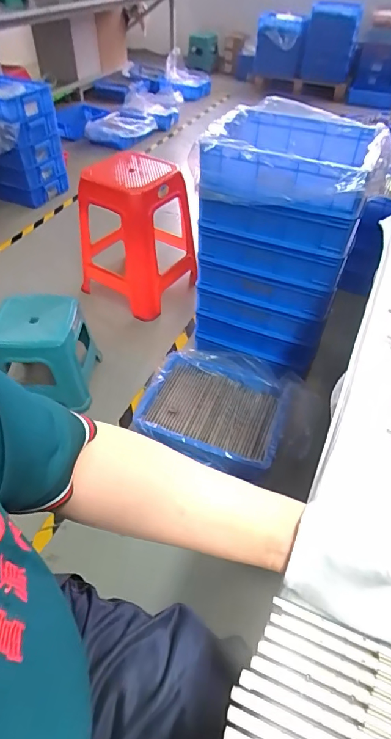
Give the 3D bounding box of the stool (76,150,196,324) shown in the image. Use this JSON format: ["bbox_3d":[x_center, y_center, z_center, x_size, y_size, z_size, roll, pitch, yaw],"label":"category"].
[{"bbox_3d":[-0.230,-0.535,1.609,0.400,0.471,0.398,27,52,22],"label":"stool"}]

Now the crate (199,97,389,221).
[{"bbox_3d":[0.242,-0.544,1.046,0.425,0.164,0.347,18,50,15],"label":"crate"}]

